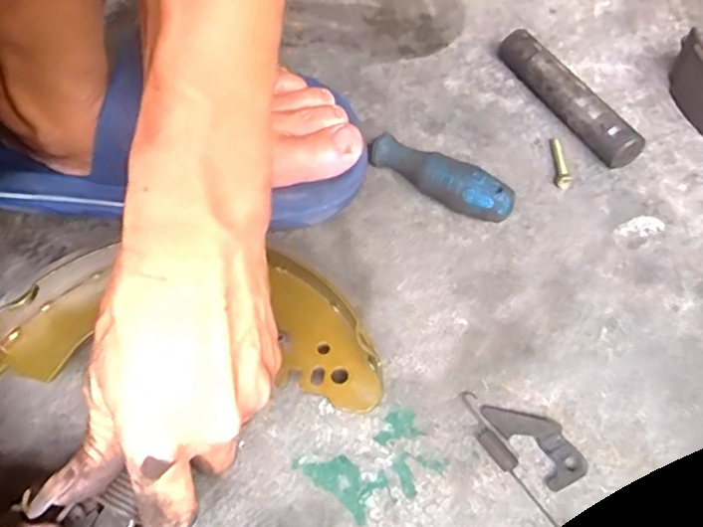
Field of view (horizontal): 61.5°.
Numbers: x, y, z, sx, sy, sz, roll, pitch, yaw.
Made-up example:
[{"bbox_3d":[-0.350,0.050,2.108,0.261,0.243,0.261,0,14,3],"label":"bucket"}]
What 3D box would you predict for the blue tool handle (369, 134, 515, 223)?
[{"bbox_3d":[0.054,-0.052,0.366,0.023,0.033,0.097,-42,65,-19],"label":"blue tool handle"}]

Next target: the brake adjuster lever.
[{"bbox_3d":[0.091,0.086,0.293,0.024,0.008,0.052,-35,63,-16],"label":"brake adjuster lever"}]

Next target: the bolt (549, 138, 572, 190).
[{"bbox_3d":[0.135,-0.065,0.383,0.009,0.007,0.040,2,59,5],"label":"bolt"}]

